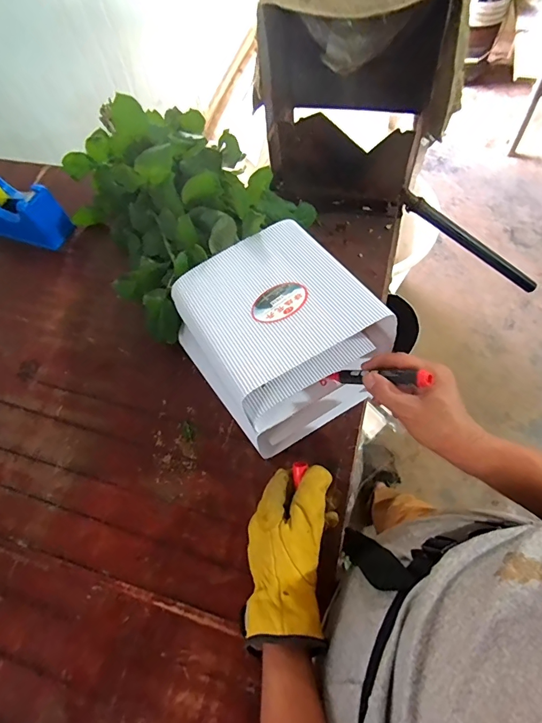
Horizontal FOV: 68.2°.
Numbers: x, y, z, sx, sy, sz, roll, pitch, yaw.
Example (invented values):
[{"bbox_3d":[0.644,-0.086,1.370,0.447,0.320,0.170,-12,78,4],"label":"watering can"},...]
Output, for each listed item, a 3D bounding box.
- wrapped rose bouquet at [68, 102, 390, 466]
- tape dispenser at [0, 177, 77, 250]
[{"bbox_3d":[-0.078,-0.169,0.595,0.288,0.183,0.576,-35,68,-15],"label":"wrapped rose bouquet"},{"bbox_3d":[-0.470,-0.275,0.718,0.193,0.105,0.075,15,65,11],"label":"tape dispenser"}]

